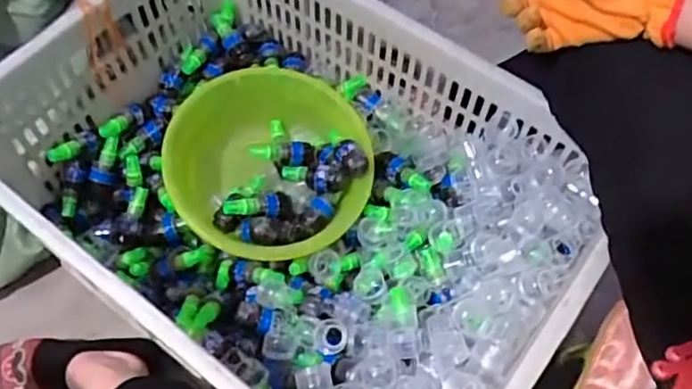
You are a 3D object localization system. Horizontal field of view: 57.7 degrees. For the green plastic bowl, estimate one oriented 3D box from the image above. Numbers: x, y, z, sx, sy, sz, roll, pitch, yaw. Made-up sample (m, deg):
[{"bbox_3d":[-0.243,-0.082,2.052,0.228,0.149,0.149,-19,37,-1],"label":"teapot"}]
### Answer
[{"bbox_3d":[-0.085,-0.018,0.750,0.225,0.129,0.220,0,60,-1],"label":"green plastic bowl"}]

